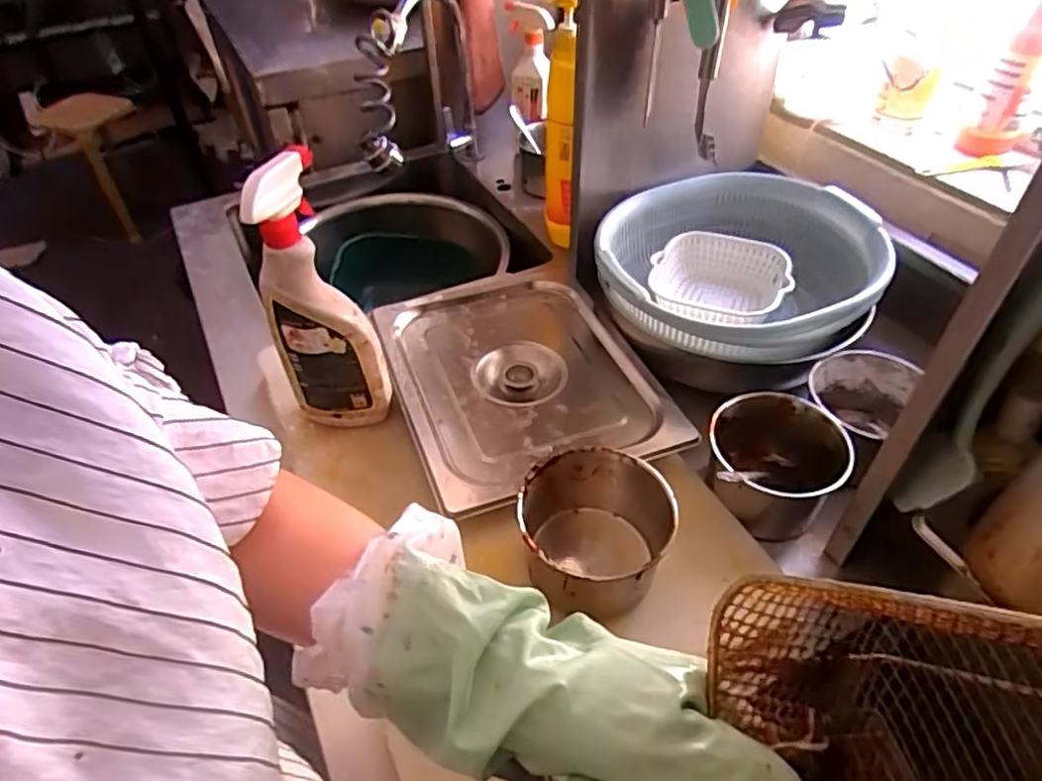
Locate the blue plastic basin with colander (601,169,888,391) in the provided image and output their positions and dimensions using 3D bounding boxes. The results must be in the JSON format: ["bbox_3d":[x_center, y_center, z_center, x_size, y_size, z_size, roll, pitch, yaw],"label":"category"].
[{"bbox_3d":[0.242,-0.132,0.762,0.299,0.111,0.284,-1,45,1],"label":"blue plastic basin with colander"}]

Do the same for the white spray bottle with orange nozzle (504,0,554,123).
[{"bbox_3d":[0.016,-0.541,1.081,0.070,0.181,0.052,-2,18,1],"label":"white spray bottle with orange nozzle"}]

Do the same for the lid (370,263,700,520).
[{"bbox_3d":[-0.007,-0.023,0.719,0.259,0.034,0.328,-17,47,-14],"label":"lid"}]

